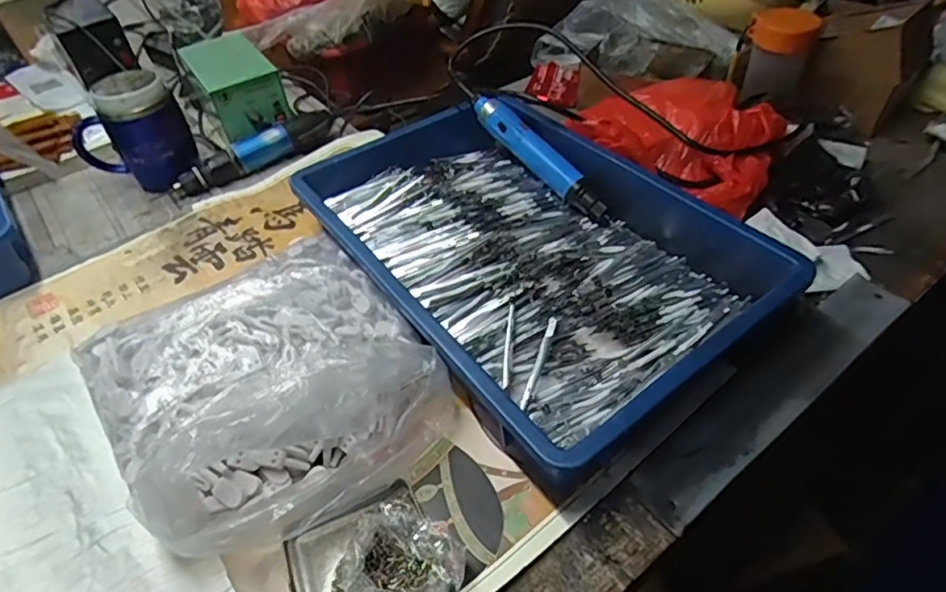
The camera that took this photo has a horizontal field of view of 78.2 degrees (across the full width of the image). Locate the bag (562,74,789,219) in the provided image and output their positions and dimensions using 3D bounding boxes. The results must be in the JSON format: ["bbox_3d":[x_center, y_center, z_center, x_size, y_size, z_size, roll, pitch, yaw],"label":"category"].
[{"bbox_3d":[0.228,-0.183,0.636,0.198,0.063,0.174,24,52,25],"label":"bag"}]

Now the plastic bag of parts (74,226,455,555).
[{"bbox_3d":[-0.166,0.059,0.458,0.235,0.071,0.249,-30,51,-23],"label":"plastic bag of parts"}]

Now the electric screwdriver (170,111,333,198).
[{"bbox_3d":[-0.280,-0.188,0.747,0.209,0.037,0.047,-25,49,-19],"label":"electric screwdriver"}]

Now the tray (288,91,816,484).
[{"bbox_3d":[0.041,-0.049,0.558,0.280,0.075,0.432,-29,50,-22],"label":"tray"}]

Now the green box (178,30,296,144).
[{"bbox_3d":[-0.319,-0.277,0.782,0.098,0.085,0.148,-27,50,-21],"label":"green box"}]

